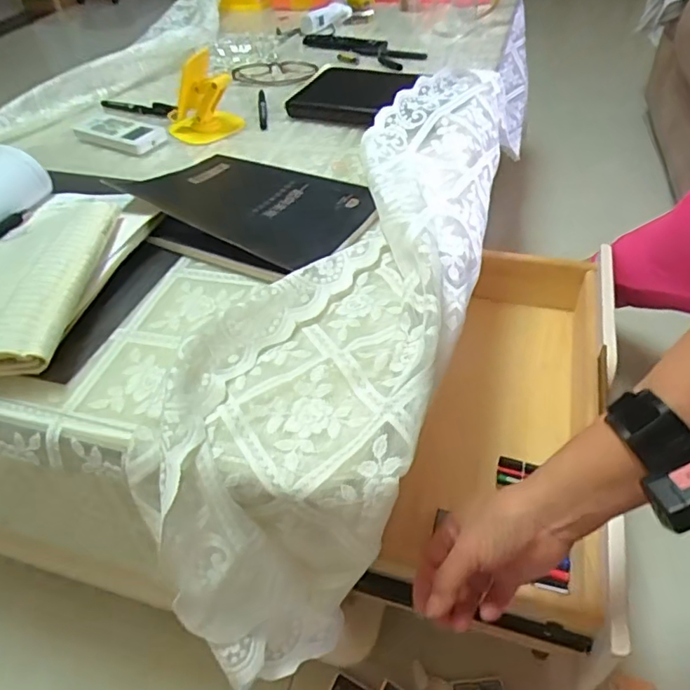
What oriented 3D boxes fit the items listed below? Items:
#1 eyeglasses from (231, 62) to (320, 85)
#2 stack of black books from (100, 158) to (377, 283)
[{"bbox_3d":[-0.106,-0.420,0.844,0.134,0.029,0.045,4,44,9],"label":"eyeglasses"},{"bbox_3d":[-0.098,-0.150,0.557,0.241,0.036,0.174,19,49,23],"label":"stack of black books"}]

